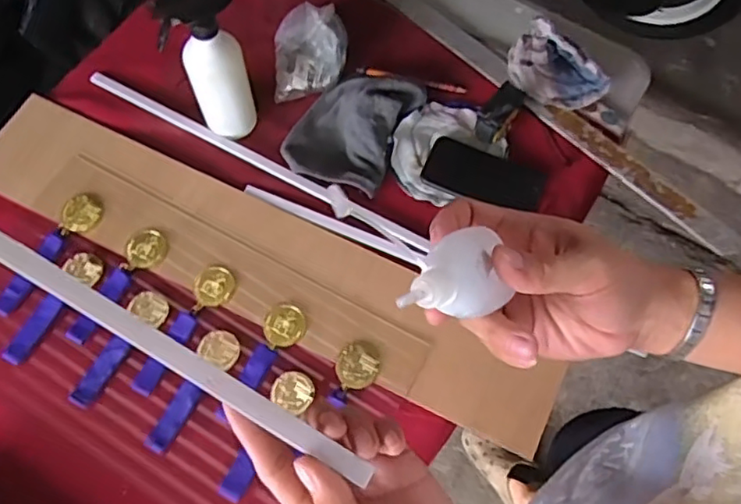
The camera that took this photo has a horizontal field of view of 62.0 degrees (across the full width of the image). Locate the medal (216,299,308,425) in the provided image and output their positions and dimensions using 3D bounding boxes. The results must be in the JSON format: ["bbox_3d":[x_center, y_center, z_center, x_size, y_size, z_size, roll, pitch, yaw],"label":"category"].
[{"bbox_3d":[-0.122,0.129,0.714,0.048,0.014,0.148,27,68,-4],"label":"medal"}]

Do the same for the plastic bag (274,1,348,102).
[{"bbox_3d":[-0.085,-0.278,0.843,0.102,0.080,0.097,0,65,0],"label":"plastic bag"}]

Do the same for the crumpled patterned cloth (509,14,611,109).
[{"bbox_3d":[0.252,-0.254,0.849,0.094,0.053,0.142,-40,72,-17],"label":"crumpled patterned cloth"}]

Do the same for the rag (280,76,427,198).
[{"bbox_3d":[-0.026,-0.173,0.829,0.145,0.039,0.185,24,67,10],"label":"rag"}]

